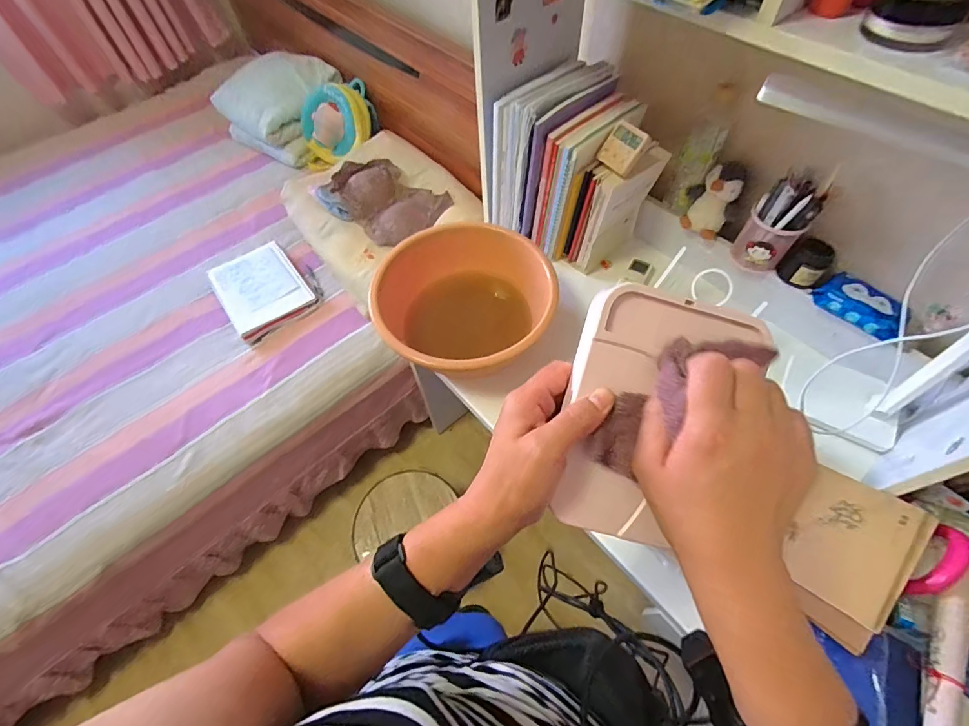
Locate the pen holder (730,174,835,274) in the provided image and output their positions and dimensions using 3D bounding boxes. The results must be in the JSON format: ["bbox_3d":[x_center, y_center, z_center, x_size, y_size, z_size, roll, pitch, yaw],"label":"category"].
[{"bbox_3d":[0.481,-0.227,0.720,0.084,0.154,0.073,32,65,21],"label":"pen holder"}]

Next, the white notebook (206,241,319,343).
[{"bbox_3d":[-0.637,-0.223,1.246,0.236,0.037,0.293,-38,68,-8],"label":"white notebook"}]

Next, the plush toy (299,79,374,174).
[{"bbox_3d":[-0.511,-0.811,1.488,0.281,0.223,0.096,-9,29,23],"label":"plush toy"}]

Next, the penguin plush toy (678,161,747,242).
[{"bbox_3d":[0.405,-0.292,0.774,0.084,0.126,0.053,23,62,16],"label":"penguin plush toy"}]

